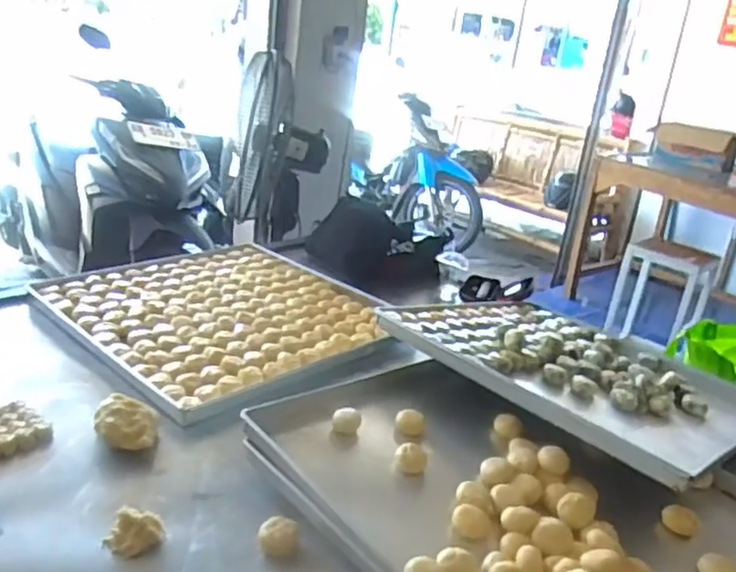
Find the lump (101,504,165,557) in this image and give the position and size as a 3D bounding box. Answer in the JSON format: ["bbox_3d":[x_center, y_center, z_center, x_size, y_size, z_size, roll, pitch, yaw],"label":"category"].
[{"bbox_3d":[-0.241,0.254,0.710,0.054,0.033,0.041,7,23,-1],"label":"lump"}]

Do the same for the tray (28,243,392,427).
[{"bbox_3d":[-0.246,0.040,1.223,0.500,0.023,0.510,25,29,36],"label":"tray"}]

